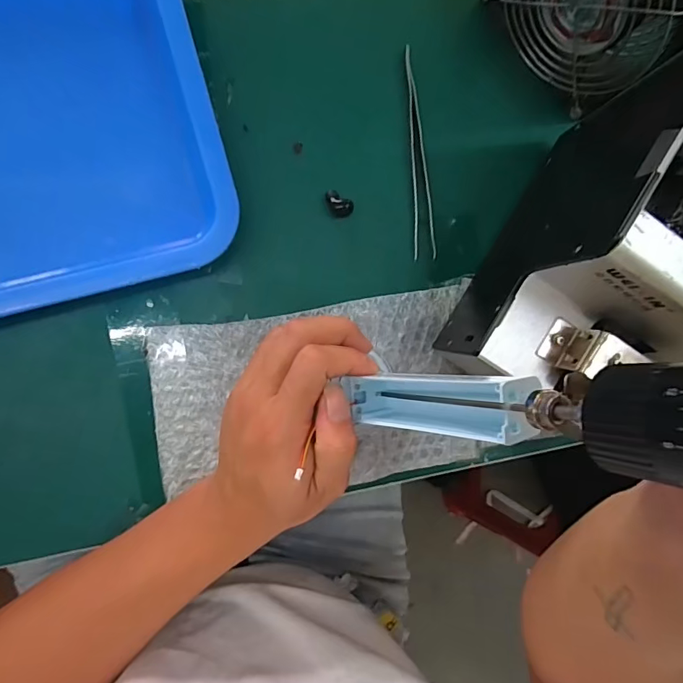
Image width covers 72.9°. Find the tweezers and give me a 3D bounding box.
[{"bbox_3d":[0.052,-0.130,0.320,0.016,0.004,0.143,-8,91,-8],"label":"tweezers"}]

